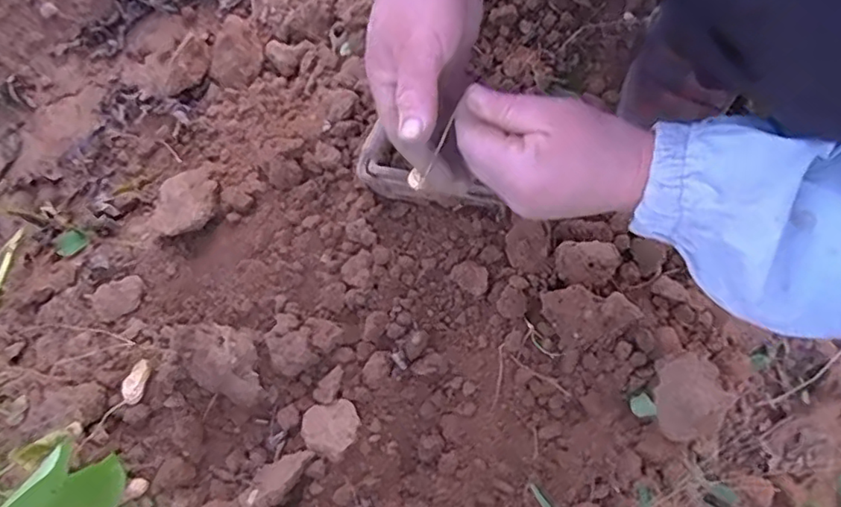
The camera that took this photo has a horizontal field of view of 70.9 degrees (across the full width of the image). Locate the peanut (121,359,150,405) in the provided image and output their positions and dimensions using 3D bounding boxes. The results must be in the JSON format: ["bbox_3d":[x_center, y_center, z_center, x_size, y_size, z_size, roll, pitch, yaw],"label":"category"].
[{"bbox_3d":[-0.232,0.104,0.481,0.013,0.013,0.035,11,64,1],"label":"peanut"}]

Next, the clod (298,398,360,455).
[{"bbox_3d":[-0.077,0.149,0.505,0.047,0.012,0.040,-15,80,-4],"label":"clod"}]

